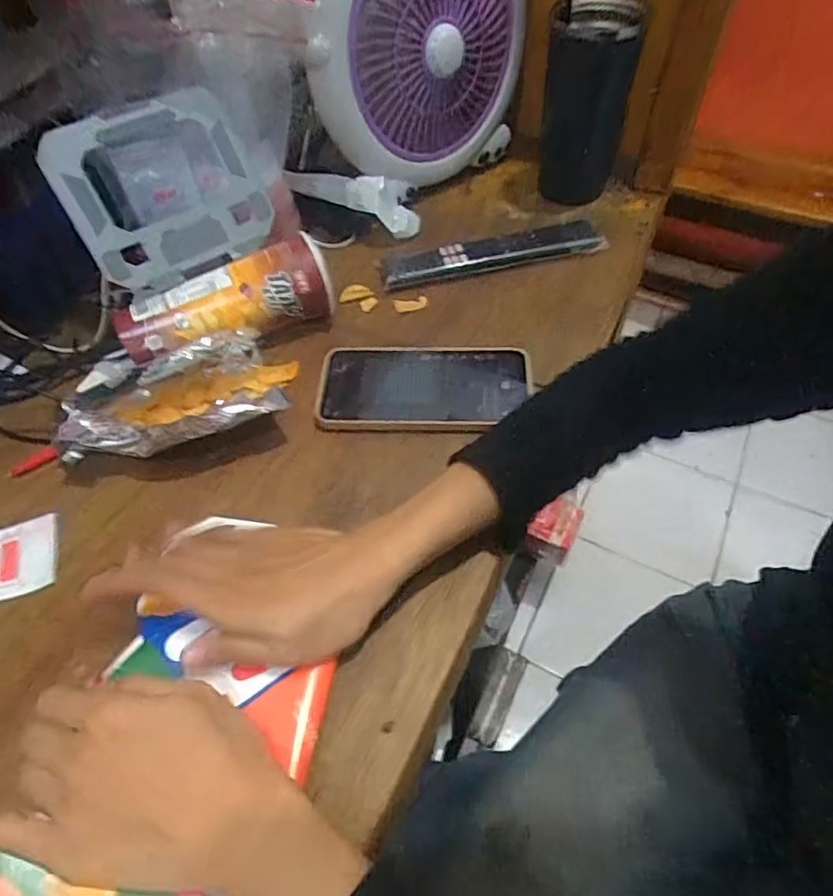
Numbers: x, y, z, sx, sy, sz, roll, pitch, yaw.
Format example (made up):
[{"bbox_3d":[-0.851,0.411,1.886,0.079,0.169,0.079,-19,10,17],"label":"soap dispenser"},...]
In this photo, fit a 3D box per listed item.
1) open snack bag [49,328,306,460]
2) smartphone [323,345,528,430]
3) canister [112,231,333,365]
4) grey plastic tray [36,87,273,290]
[{"bbox_3d":[-0.169,-0.038,0.417,0.155,0.051,0.102,-19,54,-11],"label":"open snack bag"},{"bbox_3d":[0.008,-0.048,0.442,0.162,0.016,0.082,1,53,3],"label":"smartphone"},{"bbox_3d":[-0.159,-0.121,0.467,0.164,0.062,0.070,-20,54,-12],"label":"canister"},{"bbox_3d":[-0.200,-0.204,0.448,0.143,0.124,0.021,-32,25,-20],"label":"grey plastic tray"}]

